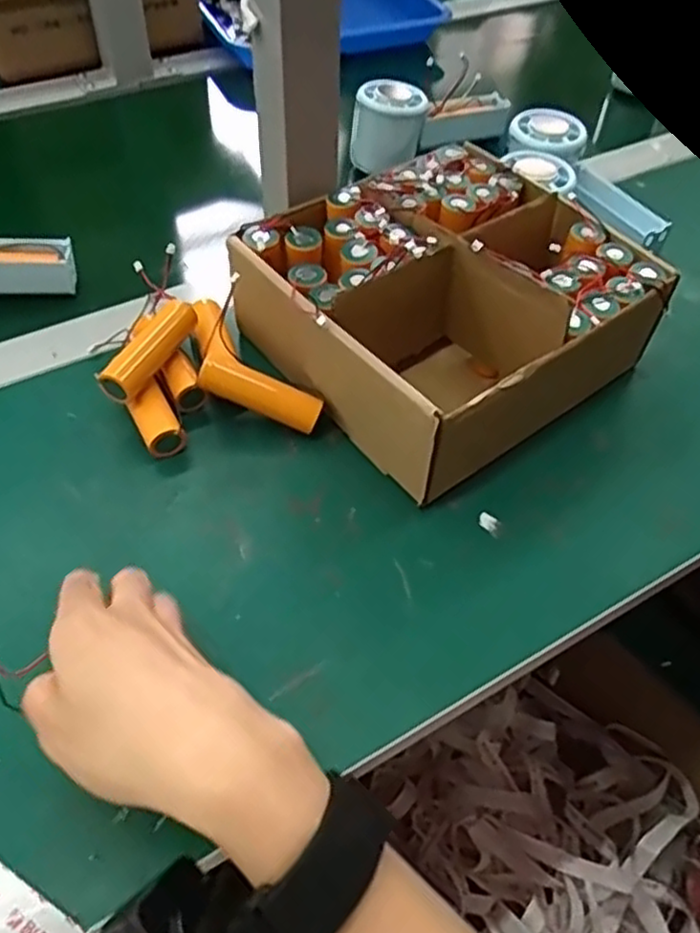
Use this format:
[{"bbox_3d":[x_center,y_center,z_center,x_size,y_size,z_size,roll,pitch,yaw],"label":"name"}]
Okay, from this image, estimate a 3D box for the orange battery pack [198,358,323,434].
[{"bbox_3d":[-0.050,-0.042,0.406,0.069,0.018,0.015,23,51,-9],"label":"orange battery pack"}]

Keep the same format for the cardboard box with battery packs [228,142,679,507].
[{"bbox_3d":[0.055,-0.102,0.440,0.199,0.081,0.186,-30,59,-25],"label":"cardboard box with battery packs"}]

